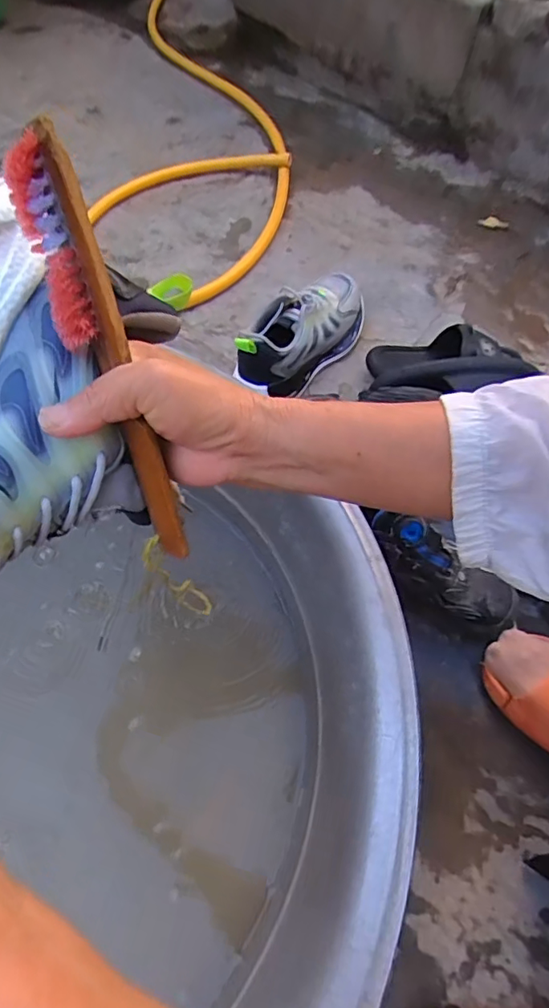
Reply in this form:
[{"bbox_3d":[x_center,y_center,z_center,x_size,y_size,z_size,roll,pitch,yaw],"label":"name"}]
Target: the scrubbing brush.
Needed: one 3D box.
[{"bbox_3d":[-0.080,-0.063,0.268,0.029,0.199,0.023,-21,26,-12],"label":"scrubbing brush"}]

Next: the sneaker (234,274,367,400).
[{"bbox_3d":[0.052,-0.263,0.825,0.095,0.113,0.275,35,66,20],"label":"sneaker"}]

